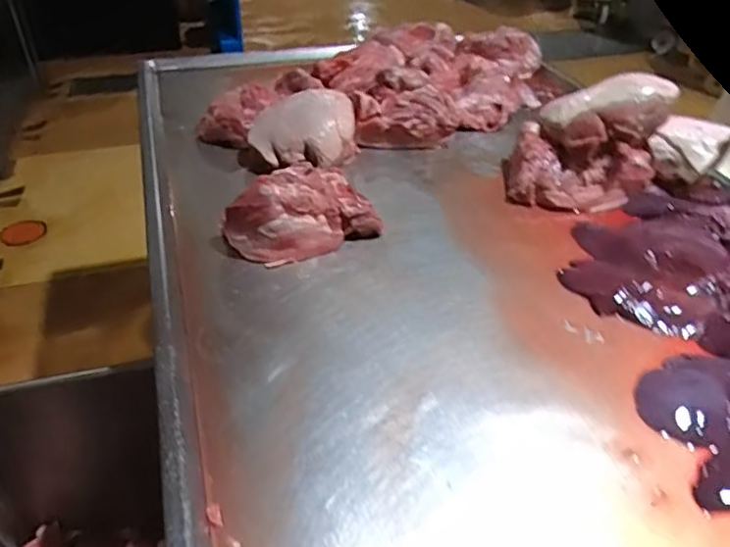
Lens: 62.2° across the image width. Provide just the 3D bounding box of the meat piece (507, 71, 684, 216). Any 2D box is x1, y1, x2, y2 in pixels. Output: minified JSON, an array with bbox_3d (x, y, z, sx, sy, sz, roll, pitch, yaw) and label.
[{"bbox_3d":[0.417,-0.248,1.146,0.262,0.190,0.225,17,42,19],"label":"meat piece"}]

